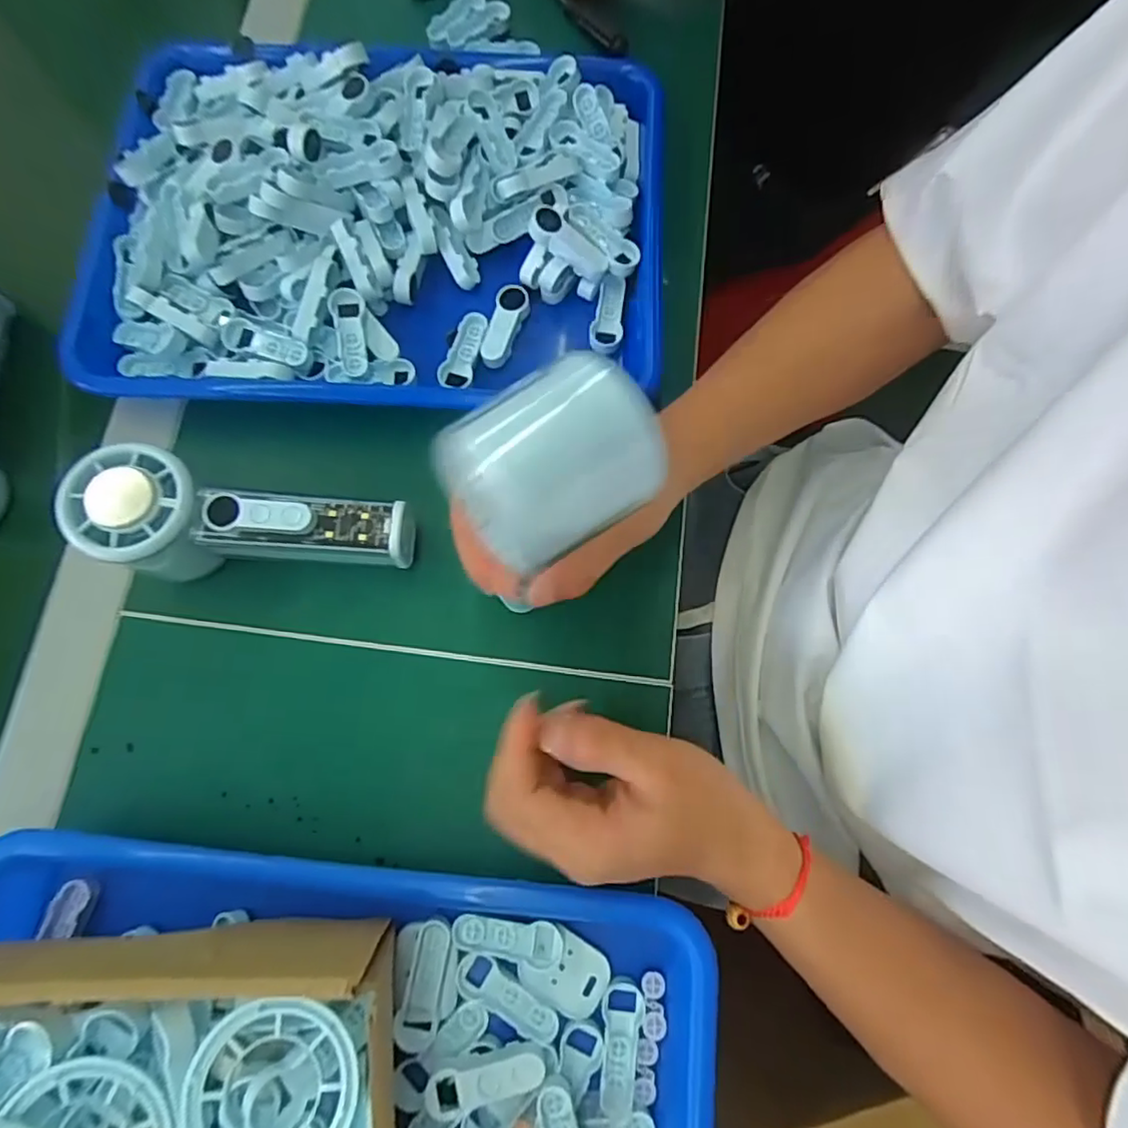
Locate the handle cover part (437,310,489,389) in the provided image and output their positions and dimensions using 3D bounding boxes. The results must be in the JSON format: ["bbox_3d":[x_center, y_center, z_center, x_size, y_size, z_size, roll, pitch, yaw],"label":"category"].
[{"bbox_3d":[-0.058,-0.125,0.347,0.018,0.008,0.045,13,77,4],"label":"handle cover part"}]

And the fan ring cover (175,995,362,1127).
[{"bbox_3d":[-0.104,0.183,0.208,0.057,0.014,0.054,-22,77,-4],"label":"fan ring cover"}]

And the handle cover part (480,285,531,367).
[{"bbox_3d":[-0.034,-0.139,0.347,0.019,0.008,0.050,14,77,5],"label":"handle cover part"}]

